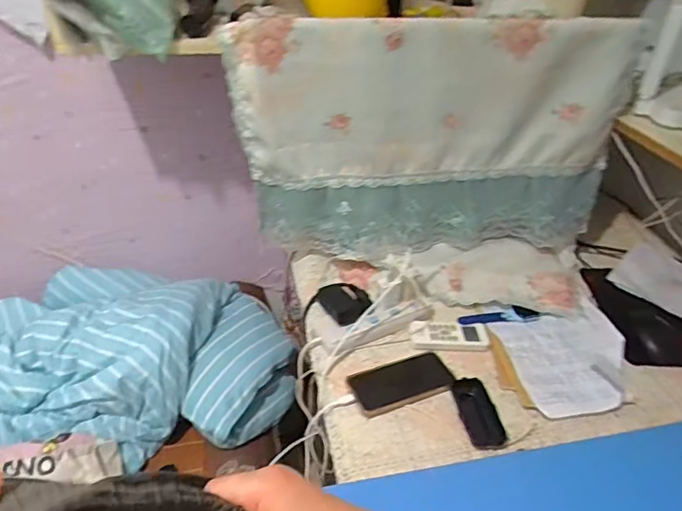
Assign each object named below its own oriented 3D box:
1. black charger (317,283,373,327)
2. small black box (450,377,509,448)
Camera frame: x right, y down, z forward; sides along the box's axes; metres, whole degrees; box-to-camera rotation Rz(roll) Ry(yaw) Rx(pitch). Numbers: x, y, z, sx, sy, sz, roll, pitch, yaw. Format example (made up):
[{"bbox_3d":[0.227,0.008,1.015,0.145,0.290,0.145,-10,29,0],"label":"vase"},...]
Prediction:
[{"bbox_3d":[0.012,0.083,0.874,0.071,0.027,0.089,-17,40,-24],"label":"black charger"},{"bbox_3d":[0.198,0.225,0.745,0.051,0.020,0.104,-6,37,-11],"label":"small black box"}]

